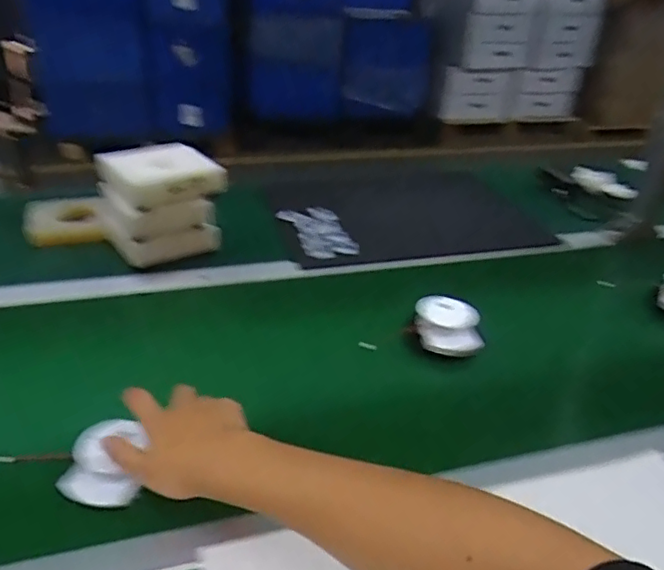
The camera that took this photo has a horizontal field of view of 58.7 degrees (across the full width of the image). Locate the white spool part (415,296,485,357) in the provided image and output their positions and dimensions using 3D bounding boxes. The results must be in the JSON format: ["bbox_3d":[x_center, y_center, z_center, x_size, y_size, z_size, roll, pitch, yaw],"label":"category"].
[{"bbox_3d":[0.147,0.052,0.751,0.075,0.039,0.075,1,33,-6],"label":"white spool part"}]

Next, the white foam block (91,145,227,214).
[{"bbox_3d":[-0.255,-0.164,0.887,0.142,0.050,0.131,-23,42,-35],"label":"white foam block"}]

